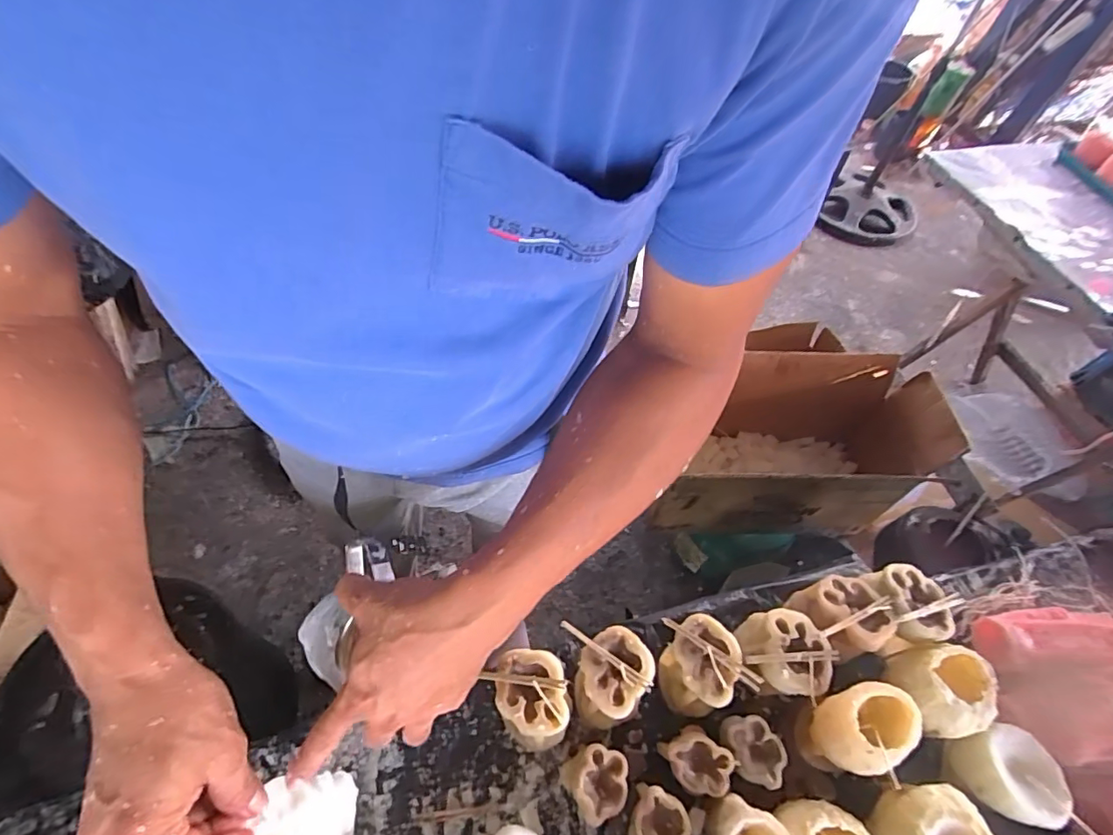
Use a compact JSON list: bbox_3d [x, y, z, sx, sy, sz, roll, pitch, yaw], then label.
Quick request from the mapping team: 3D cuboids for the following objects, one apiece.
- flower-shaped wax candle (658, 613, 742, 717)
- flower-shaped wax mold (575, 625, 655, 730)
[{"bbox_3d":[0.128,0.231,0.485,0.062,0.066,0.080,25,57,13],"label":"flower-shaped wax candle"},{"bbox_3d":[0.042,0.240,0.487,0.073,0.083,0.080,34,60,18],"label":"flower-shaped wax mold"}]

